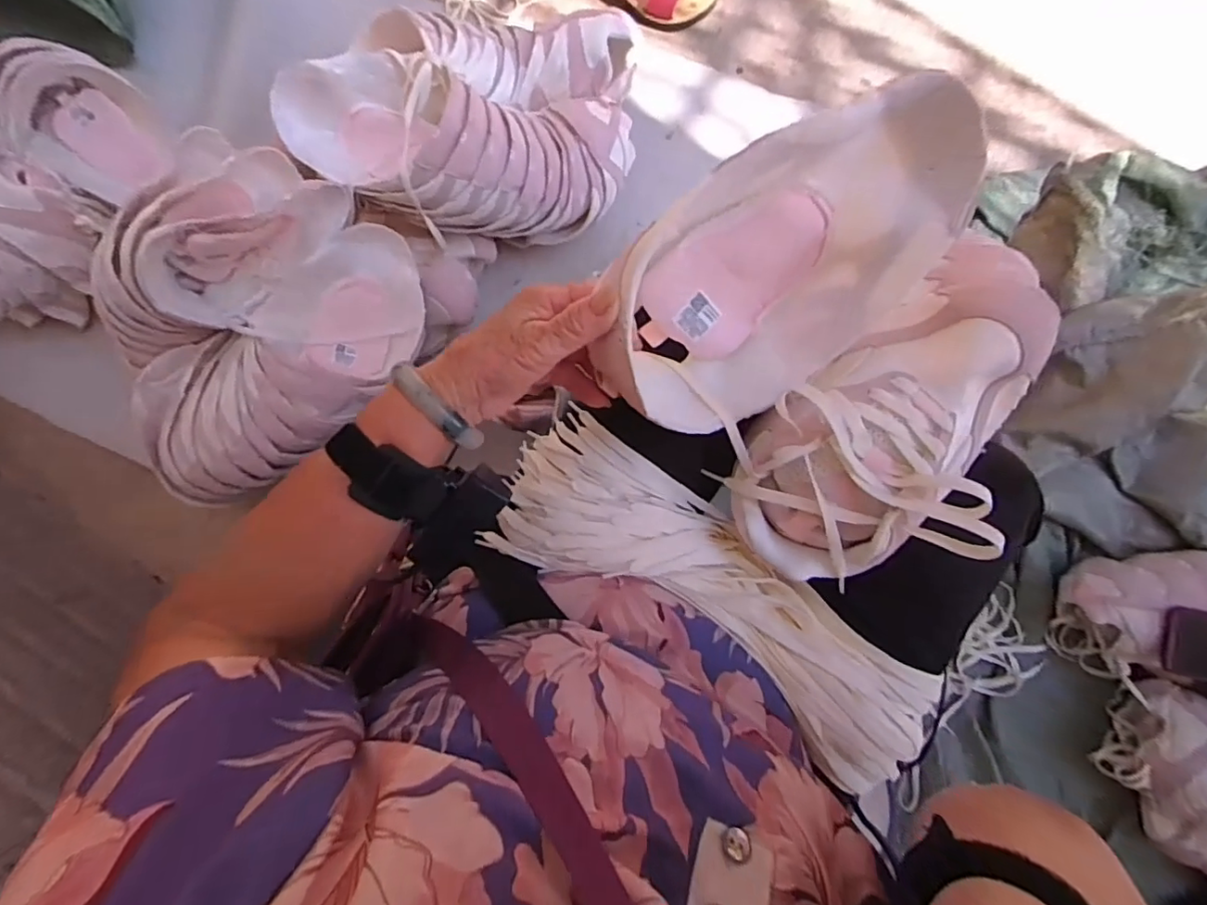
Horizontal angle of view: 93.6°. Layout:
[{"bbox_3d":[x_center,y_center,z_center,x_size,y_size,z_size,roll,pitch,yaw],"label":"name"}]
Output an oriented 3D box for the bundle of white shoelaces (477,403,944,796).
[{"bbox_3d":[0.080,0.105,0.410,0.341,0.049,0.110,35,93,2],"label":"bundle of white shoelaces"}]

